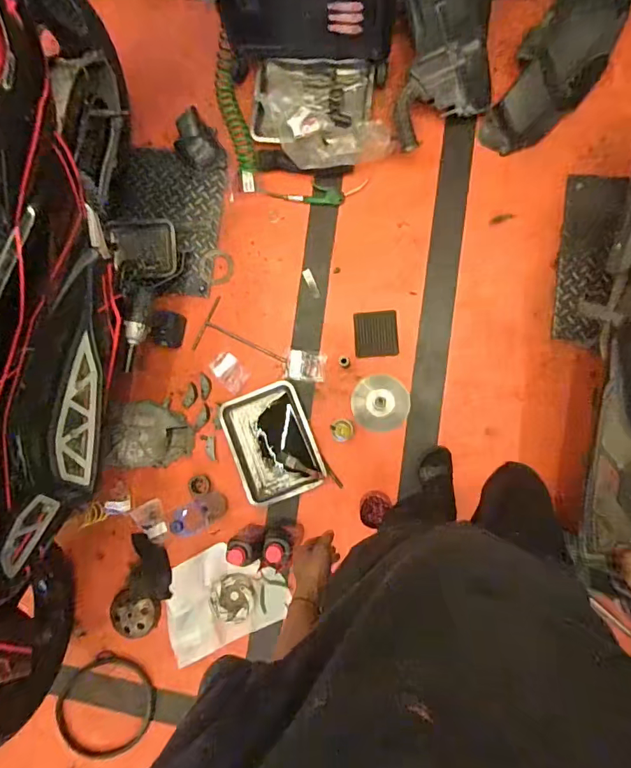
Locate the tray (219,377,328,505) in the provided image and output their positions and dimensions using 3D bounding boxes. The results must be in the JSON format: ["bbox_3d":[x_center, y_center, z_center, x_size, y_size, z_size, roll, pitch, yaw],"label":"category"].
[{"bbox_3d":[-0.137,0.190,1.438,0.262,0.026,0.346,-22,86,5],"label":"tray"}]

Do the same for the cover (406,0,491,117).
[{"bbox_3d":[0.380,-1.016,1.330,0.218,0.084,0.426,-21,105,5],"label":"cover"}]

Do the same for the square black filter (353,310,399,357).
[{"bbox_3d":[0.191,-0.157,1.423,0.135,0.020,0.138,-5,87,6],"label":"square black filter"}]

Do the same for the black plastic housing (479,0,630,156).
[{"bbox_3d":[0.717,-0.937,1.340,0.225,0.121,0.512,36,92,6],"label":"black plastic housing"}]

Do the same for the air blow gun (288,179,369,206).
[{"bbox_3d":[0.037,-0.616,1.455,0.249,0.034,0.073,5,88,6],"label":"air blow gun"}]

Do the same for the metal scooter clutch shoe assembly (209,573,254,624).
[{"bbox_3d":[-0.268,0.679,1.431,0.133,0.035,0.156,4,88,6],"label":"metal scooter clutch shoe assembly"}]

